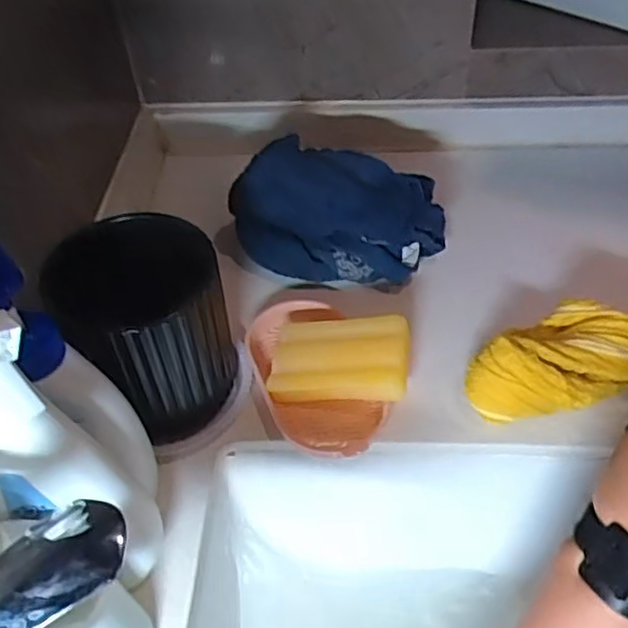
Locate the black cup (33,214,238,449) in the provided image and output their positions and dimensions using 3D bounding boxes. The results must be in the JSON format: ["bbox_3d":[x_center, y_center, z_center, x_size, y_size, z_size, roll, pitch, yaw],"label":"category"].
[{"bbox_3d":[-0.112,0.009,0.485,0.101,0.131,0.093,-1,47,1],"label":"black cup"}]

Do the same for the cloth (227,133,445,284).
[{"bbox_3d":[0.022,-0.091,0.604,0.181,0.094,0.077,4,47,5],"label":"cloth"}]

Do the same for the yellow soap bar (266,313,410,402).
[{"bbox_3d":[0.022,0.038,0.534,0.106,0.030,0.067,-2,55,16],"label":"yellow soap bar"}]

